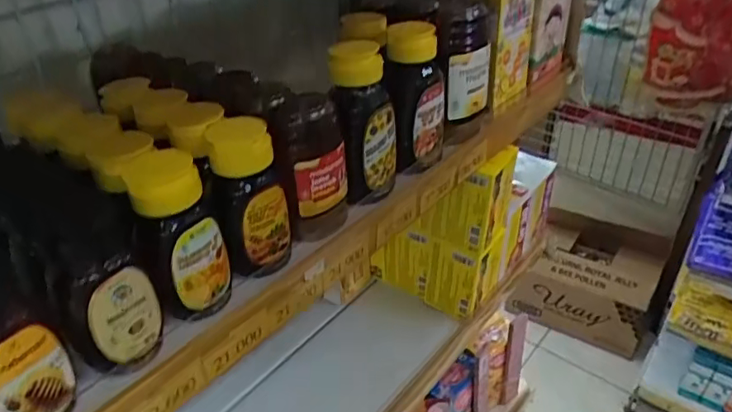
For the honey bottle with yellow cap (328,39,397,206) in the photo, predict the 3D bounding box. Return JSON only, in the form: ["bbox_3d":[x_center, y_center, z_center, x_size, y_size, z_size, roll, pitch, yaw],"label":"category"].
[{"bbox_3d":[-0.001,-0.063,0.429,0.047,0.111,0.050,-1,35,1],"label":"honey bottle with yellow cap"}]

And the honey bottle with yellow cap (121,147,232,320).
[{"bbox_3d":[-0.108,0.018,0.338,0.044,0.099,0.038,-16,37,-19],"label":"honey bottle with yellow cap"}]

